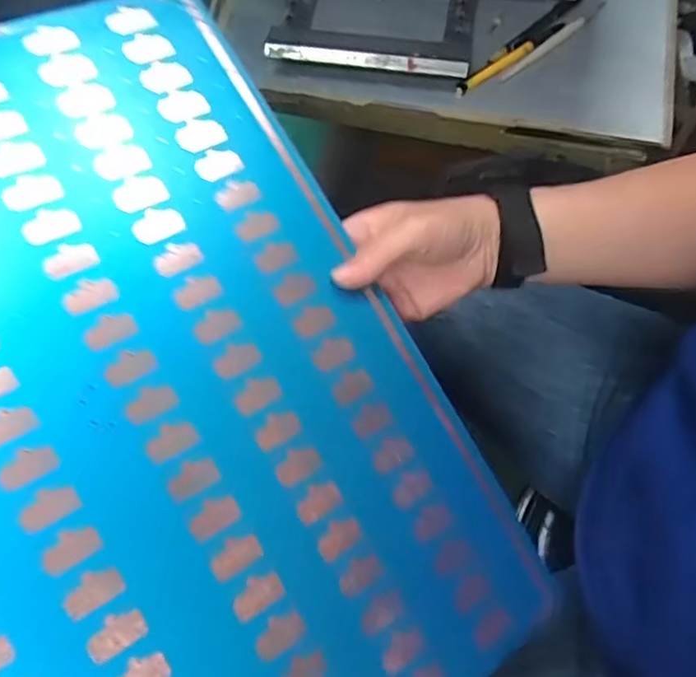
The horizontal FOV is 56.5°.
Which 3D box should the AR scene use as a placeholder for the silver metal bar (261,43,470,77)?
[{"bbox_3d":[0.017,-0.272,0.631,0.196,0.018,0.005,9,58,6],"label":"silver metal bar"}]

